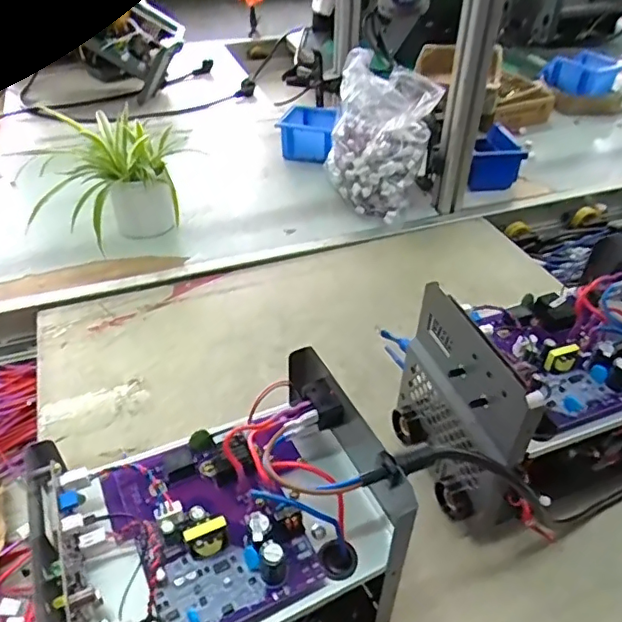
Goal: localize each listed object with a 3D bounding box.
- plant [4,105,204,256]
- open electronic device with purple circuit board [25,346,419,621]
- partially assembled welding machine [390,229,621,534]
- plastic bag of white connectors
[{"bbox_3d":[-0.295,-0.196,0.856,0.168,0.183,0.212,26,46,27],"label":"plant"},{"bbox_3d":[-0.057,0.164,0.394,0.219,0.176,0.151,-17,43,-21],"label":"open electronic device with purple circuit board"},{"bbox_3d":[0.213,0.069,0.516,0.226,0.195,0.156,-14,42,-18],"label":"partially assembled welding machine"},{"bbox_3d":[0.114,-0.269,0.916,0.161,0.202,0.155,5,40,5],"label":"plastic bag of white connectors"}]

